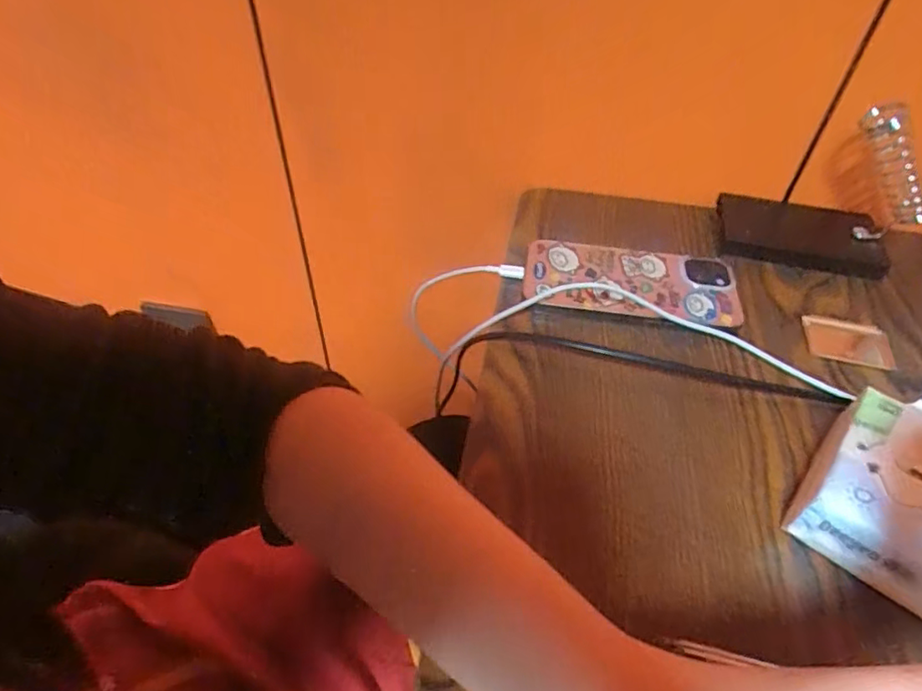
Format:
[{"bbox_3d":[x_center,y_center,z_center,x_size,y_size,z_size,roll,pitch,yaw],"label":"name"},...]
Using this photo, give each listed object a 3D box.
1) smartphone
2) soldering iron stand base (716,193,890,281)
[{"bbox_3d":[0.112,-0.045,0.372,0.135,0.015,0.062,5,53,1],"label":"smartphone"},{"bbox_3d":[0.246,-0.082,0.408,0.110,0.010,0.068,11,48,10],"label":"soldering iron stand base"}]

